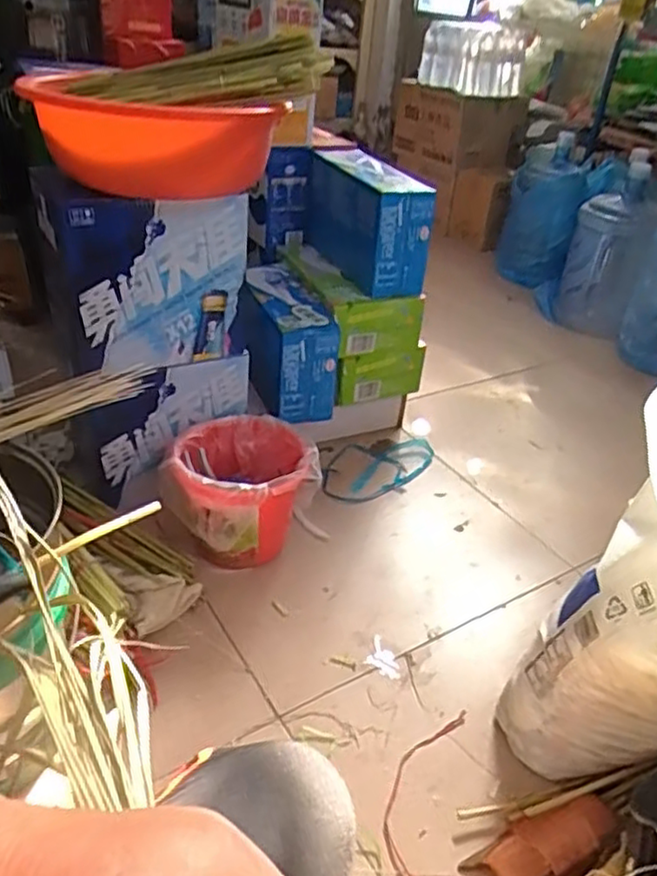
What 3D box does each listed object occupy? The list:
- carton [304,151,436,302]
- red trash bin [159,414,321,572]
[{"bbox_3d":[0.068,-0.447,1.411,0.124,0.229,0.352,-13,39,-25],"label":"carton"},{"bbox_3d":[-0.145,0.101,1.136,0.243,0.197,0.228,7,35,1],"label":"red trash bin"}]

